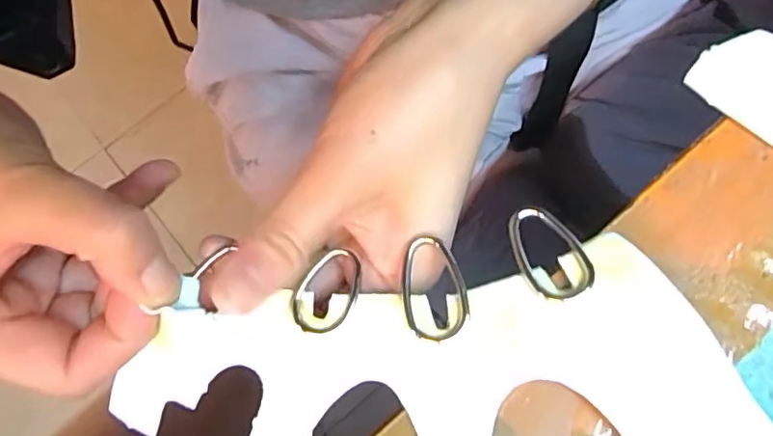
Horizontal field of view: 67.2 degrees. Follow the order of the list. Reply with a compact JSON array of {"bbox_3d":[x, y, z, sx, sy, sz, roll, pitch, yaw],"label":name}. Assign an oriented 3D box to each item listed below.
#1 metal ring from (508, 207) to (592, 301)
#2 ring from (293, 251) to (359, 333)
[{"bbox_3d":[0.050,0.011,0.181,0.020,0.004,0.032,-23,70,4],"label":"metal ring"},{"bbox_3d":[-0.018,0.024,0.179,0.018,0.004,0.025,27,79,8],"label":"ring"}]

